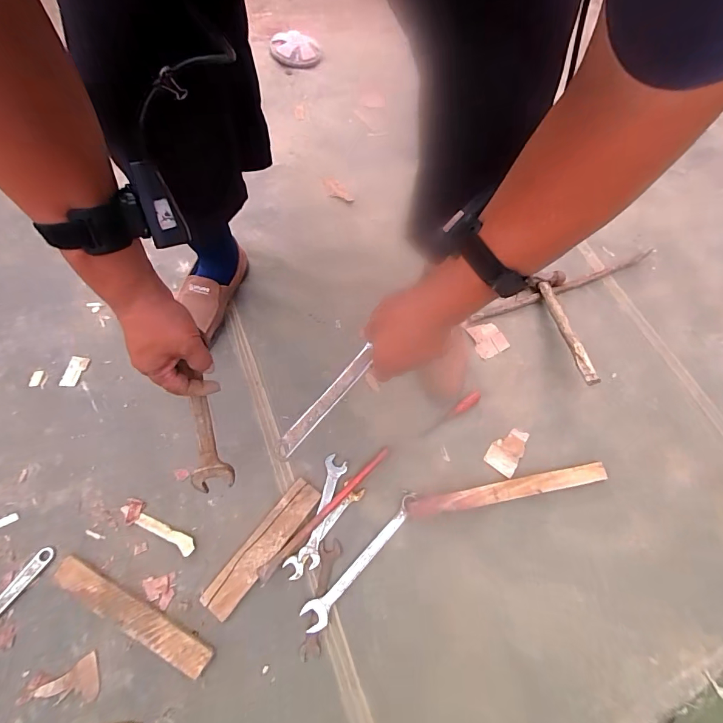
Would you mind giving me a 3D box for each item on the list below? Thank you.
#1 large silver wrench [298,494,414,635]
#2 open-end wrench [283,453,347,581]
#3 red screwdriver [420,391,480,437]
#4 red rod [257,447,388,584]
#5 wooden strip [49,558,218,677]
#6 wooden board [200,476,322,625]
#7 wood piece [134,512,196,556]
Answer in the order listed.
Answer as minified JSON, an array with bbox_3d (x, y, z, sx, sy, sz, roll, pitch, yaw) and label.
[{"bbox_3d":[0.004,0.308,0.612,0.036,0.011,0.246,42,70,16],"label":"large silver wrench"},{"bbox_3d":[-0.068,0.251,0.637,0.047,0.008,0.193,20,65,4],"label":"open-end wrench"},{"bbox_3d":[0.168,0.101,0.737,0.136,0.020,0.019,-35,70,-4],"label":"red screwdriver"},{"bbox_3d":[-0.056,0.245,0.644,0.015,0.013,0.280,42,64,16],"label":"red rod"},{"bbox_3d":[-0.328,0.359,0.553,0.255,0.008,0.040,28,63,6],"label":"wooden strip"},{"bbox_3d":[-0.152,0.285,0.607,0.049,0.009,0.217,37,67,11],"label":"wooden board"},{"bbox_3d":[-0.302,0.266,0.601,0.101,0.014,0.023,24,65,6],"label":"wood piece"}]

